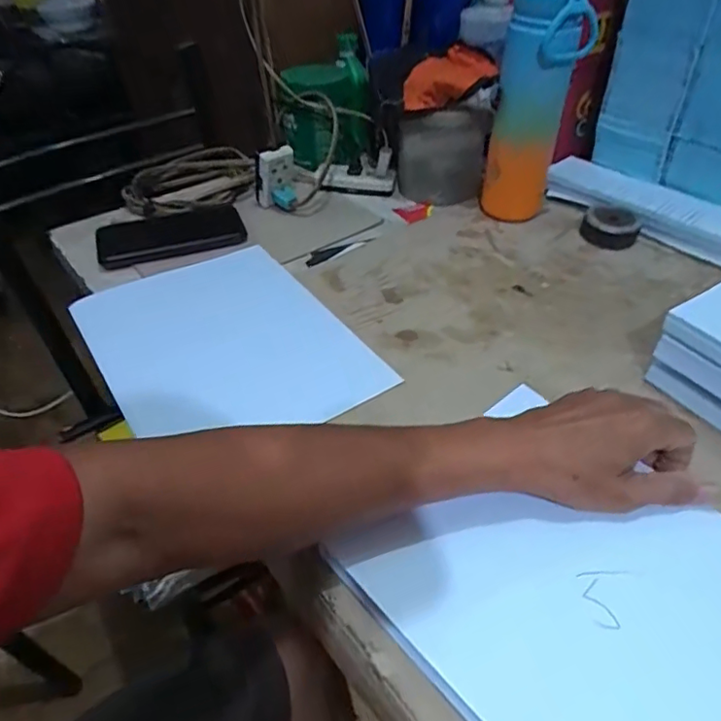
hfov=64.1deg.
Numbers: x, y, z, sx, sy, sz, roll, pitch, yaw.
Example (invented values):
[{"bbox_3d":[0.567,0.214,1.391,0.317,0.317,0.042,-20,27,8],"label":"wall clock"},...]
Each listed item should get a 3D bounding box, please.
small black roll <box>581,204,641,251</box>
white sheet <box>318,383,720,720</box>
[{"bbox_3d":[0.284,-0.156,0.660,0.046,0.029,0.053,-11,45,-7],"label":"small black roll"},{"bbox_3d":[0.145,0.147,0.344,0.207,0.019,0.262,-33,51,-26],"label":"white sheet"}]

